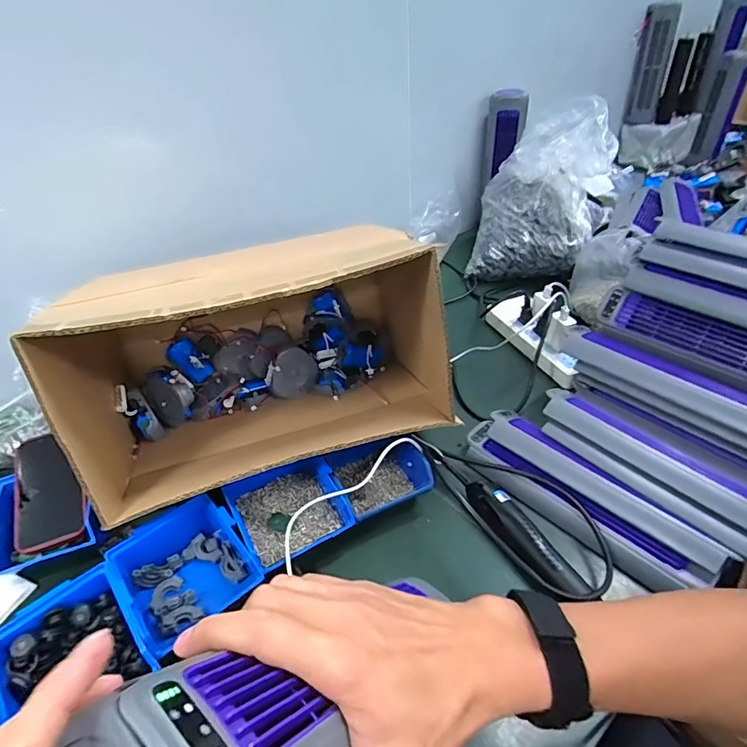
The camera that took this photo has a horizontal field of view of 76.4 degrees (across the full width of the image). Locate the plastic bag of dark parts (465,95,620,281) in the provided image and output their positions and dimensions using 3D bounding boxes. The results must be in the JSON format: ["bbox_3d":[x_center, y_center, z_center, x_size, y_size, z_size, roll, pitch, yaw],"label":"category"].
[{"bbox_3d":[0.336,-0.360,0.950,0.242,0.284,0.204,13,42,20],"label":"plastic bag of dark parts"}]

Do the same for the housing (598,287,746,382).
[{"bbox_3d":[0.422,-0.026,0.555,0.312,0.069,0.055,26,47,32],"label":"housing"}]

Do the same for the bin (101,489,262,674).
[{"bbox_3d":[-0.199,0.212,0.506,0.124,0.065,0.133,-30,45,-28],"label":"bin"}]

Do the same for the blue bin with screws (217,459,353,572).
[{"bbox_3d":[-0.101,0.155,0.558,0.119,0.053,0.125,-19,41,-17],"label":"blue bin with screws"}]

